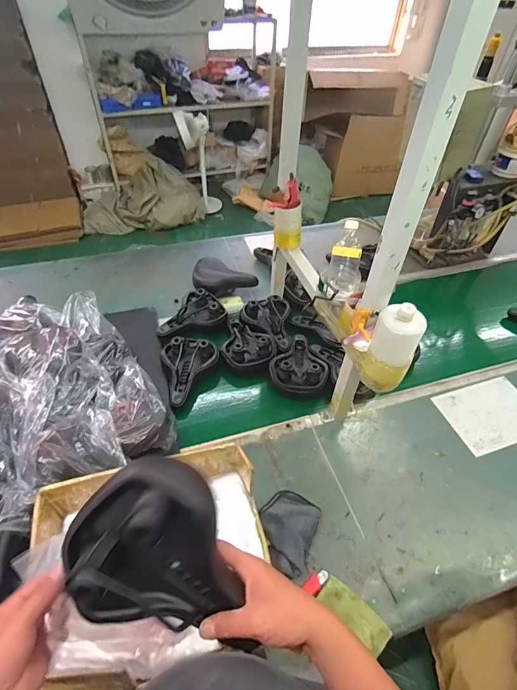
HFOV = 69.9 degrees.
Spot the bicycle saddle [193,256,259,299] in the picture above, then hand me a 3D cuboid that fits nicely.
[{"bbox_3d":[-0.127,-0.259,1.453,0.241,0.087,0.128,6,47,3],"label":"bicycle saddle"}]

